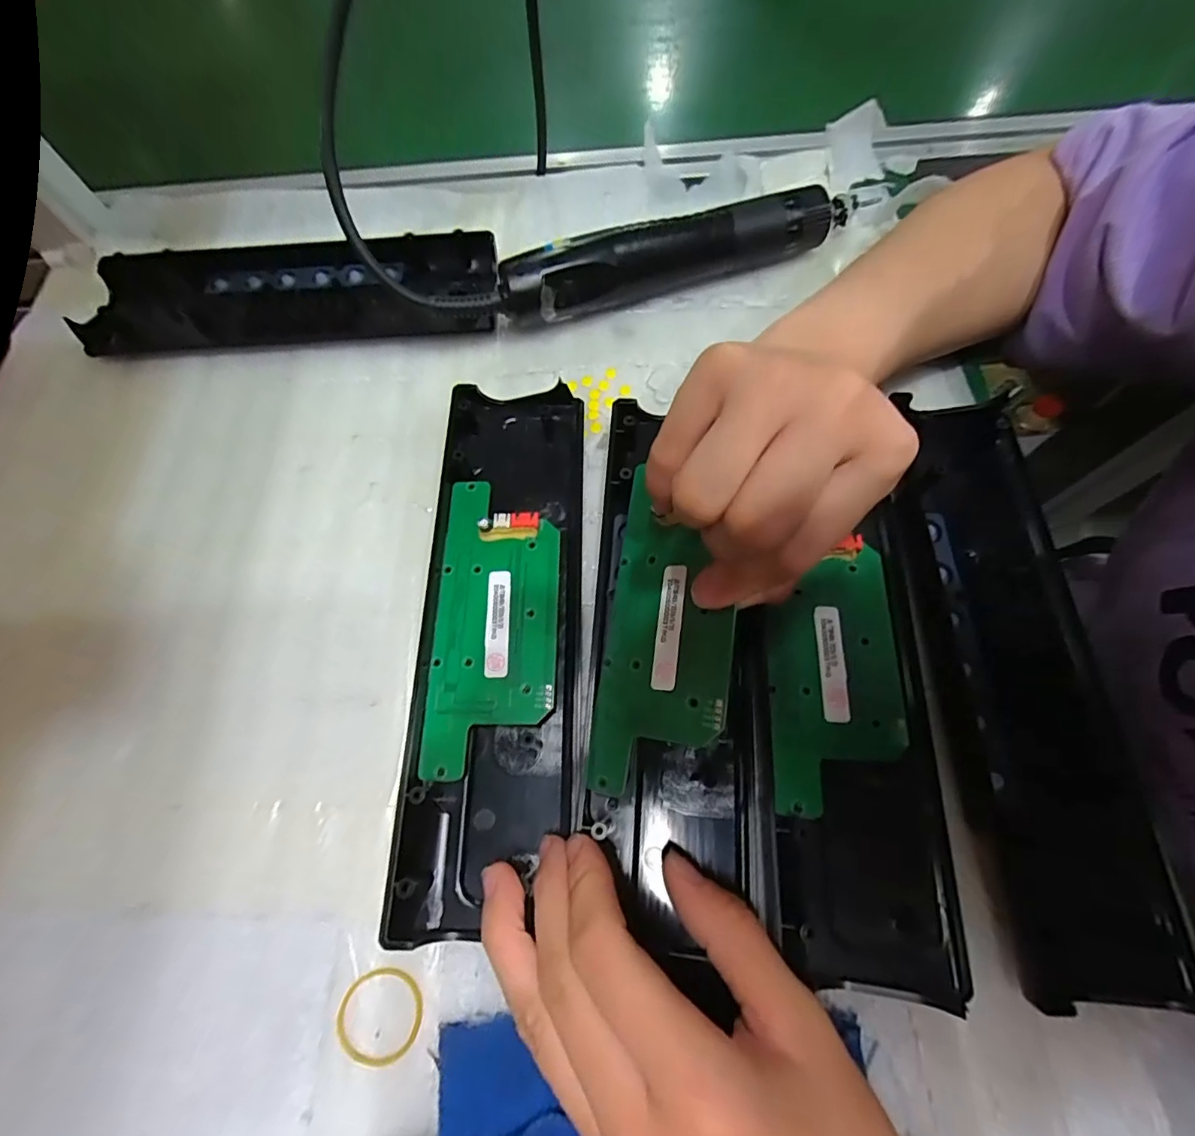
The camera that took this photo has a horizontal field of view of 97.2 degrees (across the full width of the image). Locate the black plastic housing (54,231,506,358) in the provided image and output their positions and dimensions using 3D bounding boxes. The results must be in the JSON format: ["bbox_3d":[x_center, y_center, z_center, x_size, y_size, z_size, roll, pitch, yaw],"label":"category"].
[{"bbox_3d":[-0.186,-0.169,0.321,0.242,0.028,0.072,0,68,3],"label":"black plastic housing"}]

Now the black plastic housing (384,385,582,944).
[{"bbox_3d":[-0.043,0.021,0.240,0.070,0.020,0.244,1,68,4],"label":"black plastic housing"}]

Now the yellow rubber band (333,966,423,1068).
[{"bbox_3d":[-0.079,0.162,0.191,0.030,0.004,0.030,-1,68,3],"label":"yellow rubber band"}]

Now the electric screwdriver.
[{"bbox_3d":[0.052,-0.182,0.306,0.216,0.036,0.032,-16,68,-3],"label":"electric screwdriver"}]

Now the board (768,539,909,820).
[{"bbox_3d":[0.100,0.046,0.223,0.053,0.008,0.105,2,68,4],"label":"board"}]

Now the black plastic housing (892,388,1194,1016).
[{"bbox_3d":[0.179,0.030,0.222,0.062,0.017,0.245,1,68,4],"label":"black plastic housing"}]

